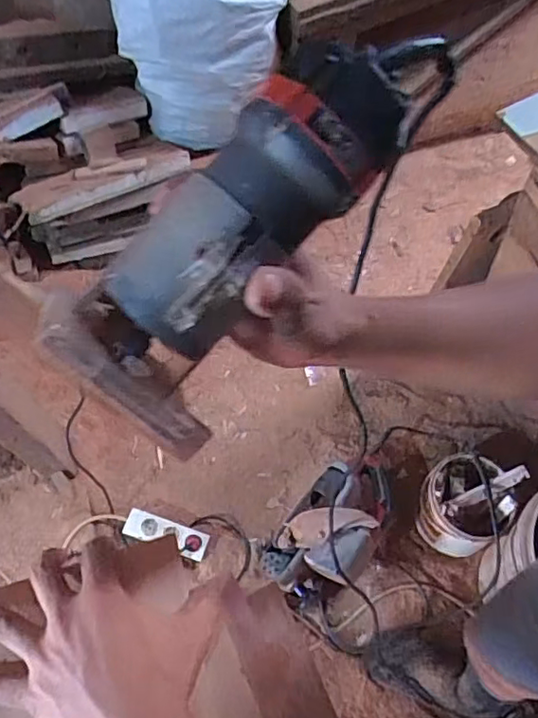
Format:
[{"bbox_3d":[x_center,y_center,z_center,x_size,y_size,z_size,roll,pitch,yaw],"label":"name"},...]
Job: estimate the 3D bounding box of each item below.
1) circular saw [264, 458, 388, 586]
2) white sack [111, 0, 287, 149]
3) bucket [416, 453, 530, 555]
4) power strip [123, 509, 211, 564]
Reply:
[{"bbox_3d":[0.145,0.368,1.265,0.190,0.197,0.328,34,64,19],"label":"circular saw"},{"bbox_3d":[-0.151,-0.709,1.352,0.373,0.423,0.134,-9,59,-6],"label":"white sack"},{"bbox_3d":[0.421,0.316,1.257,0.171,0.246,0.160,0,58,0],"label":"bucket"},{"bbox_3d":[-0.238,0.405,1.337,0.193,0.030,0.058,18,59,-4],"label":"power strip"}]

